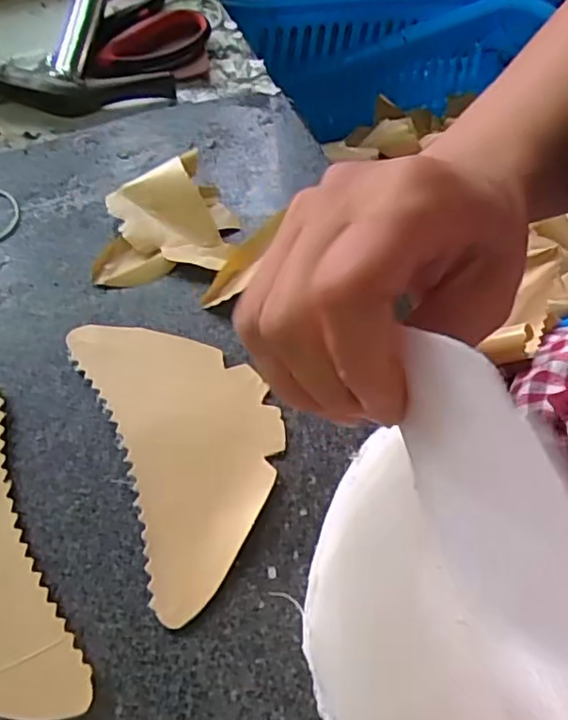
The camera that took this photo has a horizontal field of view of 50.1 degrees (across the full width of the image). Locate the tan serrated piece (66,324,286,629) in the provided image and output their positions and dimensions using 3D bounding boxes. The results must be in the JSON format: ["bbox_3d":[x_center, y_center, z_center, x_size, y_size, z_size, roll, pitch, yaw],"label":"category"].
[{"bbox_3d":[-0.043,0.033,0.283,0.076,0.005,0.145,-21,61,-13],"label":"tan serrated piece"}]

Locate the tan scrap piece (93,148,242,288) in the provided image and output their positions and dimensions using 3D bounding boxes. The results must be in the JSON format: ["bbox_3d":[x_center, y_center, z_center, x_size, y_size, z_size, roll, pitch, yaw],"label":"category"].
[{"bbox_3d":[-0.069,-0.081,0.347,0.079,0.020,0.076,-11,59,-7],"label":"tan scrap piece"}]

